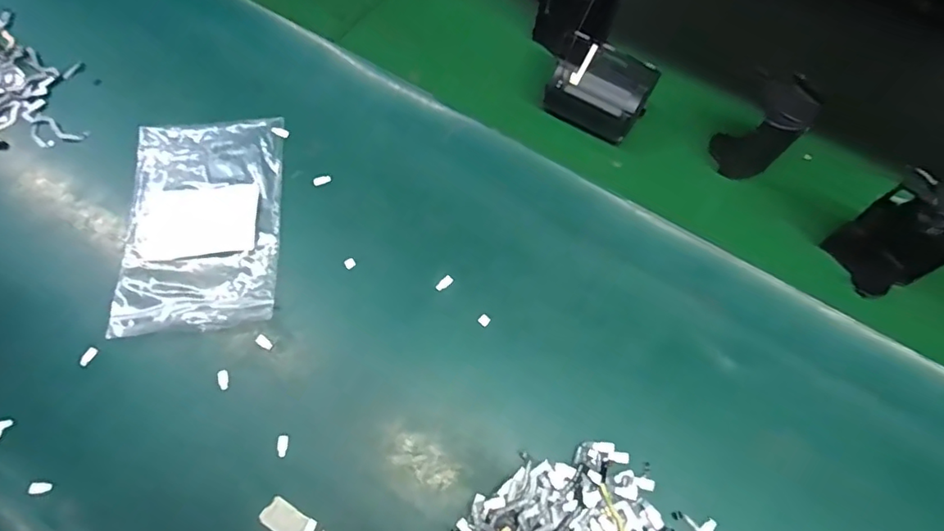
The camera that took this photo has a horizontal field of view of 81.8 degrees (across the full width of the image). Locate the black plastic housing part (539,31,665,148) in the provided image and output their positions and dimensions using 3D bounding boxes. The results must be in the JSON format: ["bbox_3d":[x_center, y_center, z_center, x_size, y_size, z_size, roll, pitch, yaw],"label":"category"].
[{"bbox_3d":[0.088,-0.122,0.383,0.068,0.048,0.048,31,71,13],"label":"black plastic housing part"}]

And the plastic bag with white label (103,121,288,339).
[{"bbox_3d":[-0.176,-0.032,0.360,0.097,0.008,0.151,-6,67,-1],"label":"plastic bag with white label"}]

